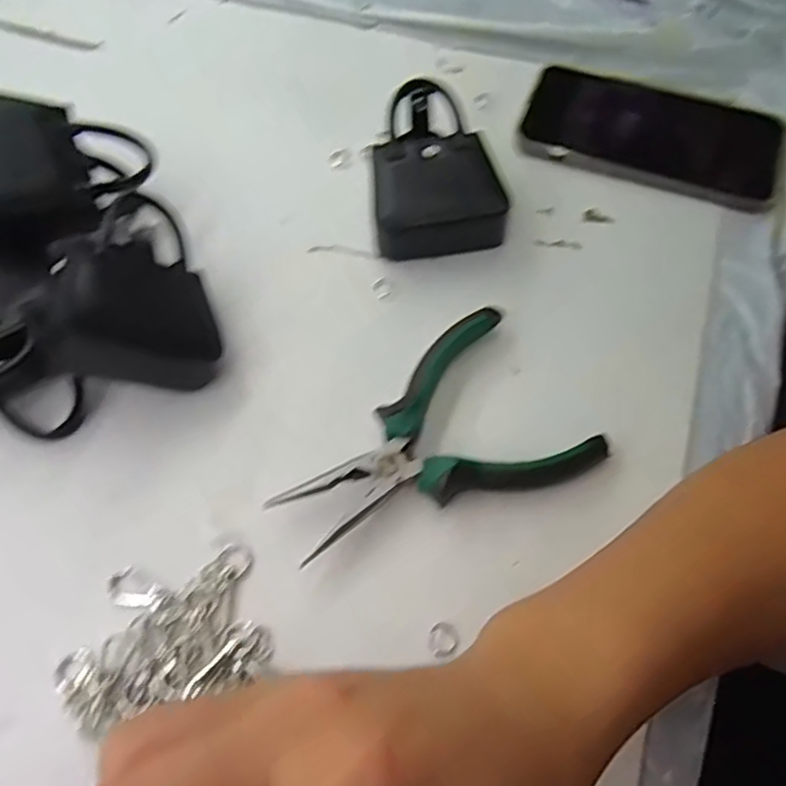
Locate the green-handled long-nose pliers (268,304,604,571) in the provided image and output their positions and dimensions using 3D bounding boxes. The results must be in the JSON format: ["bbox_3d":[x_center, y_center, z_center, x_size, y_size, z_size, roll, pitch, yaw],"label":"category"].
[{"bbox_3d":[0.017,0.027,0.305,0.145,0.015,0.097,-32,66,-15],"label":"green-handled long-nose pliers"}]

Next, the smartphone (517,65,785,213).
[{"bbox_3d":[0.163,-0.166,0.406,0.155,0.012,0.083,21,65,12],"label":"smartphone"}]

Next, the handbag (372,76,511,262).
[{"bbox_3d":[0.023,-0.129,0.374,0.075,0.044,0.092,-4,62,-1],"label":"handbag"}]

